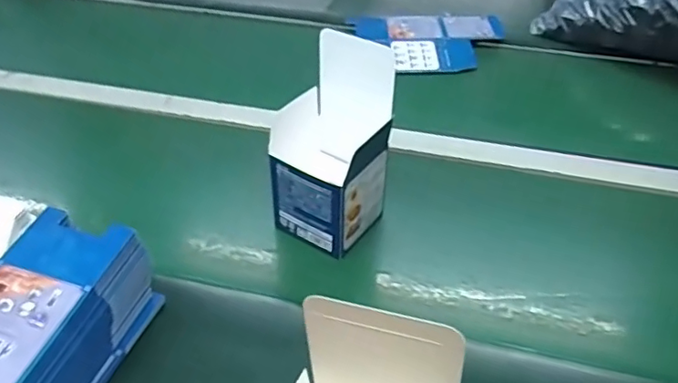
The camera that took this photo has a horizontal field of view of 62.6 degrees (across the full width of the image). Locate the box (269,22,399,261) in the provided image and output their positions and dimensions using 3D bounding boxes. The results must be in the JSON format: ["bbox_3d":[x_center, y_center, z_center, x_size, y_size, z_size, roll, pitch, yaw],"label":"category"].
[{"bbox_3d":[-0.006,-0.036,0.534,0.092,0.192,0.111,26,51,26],"label":"box"}]

